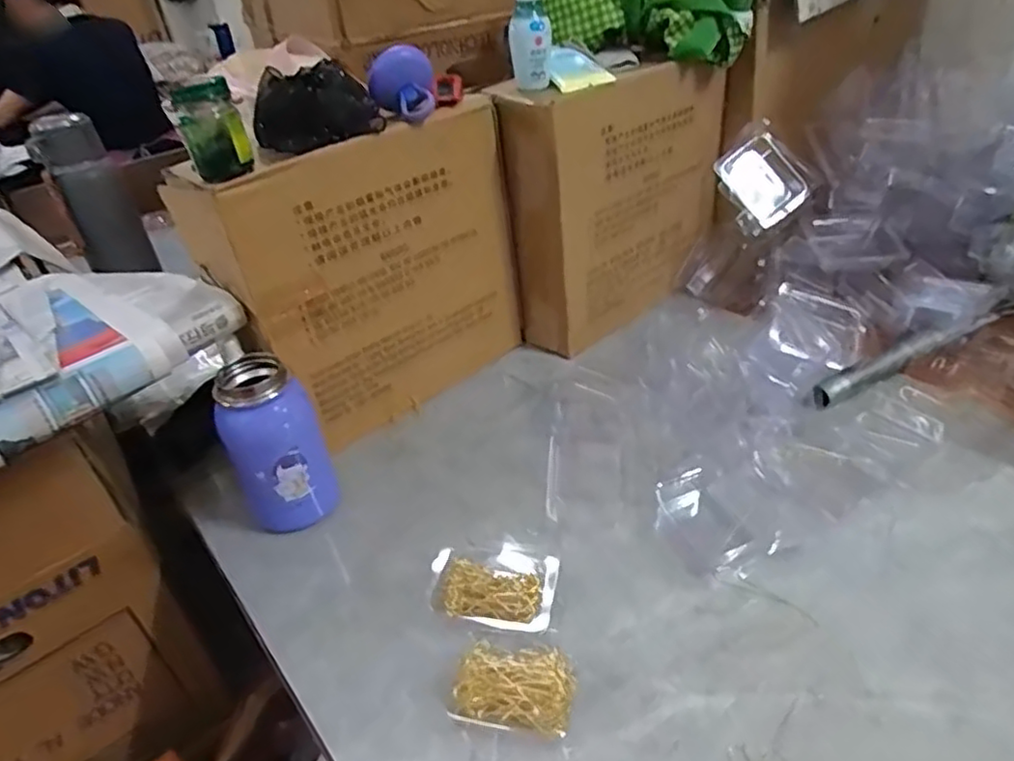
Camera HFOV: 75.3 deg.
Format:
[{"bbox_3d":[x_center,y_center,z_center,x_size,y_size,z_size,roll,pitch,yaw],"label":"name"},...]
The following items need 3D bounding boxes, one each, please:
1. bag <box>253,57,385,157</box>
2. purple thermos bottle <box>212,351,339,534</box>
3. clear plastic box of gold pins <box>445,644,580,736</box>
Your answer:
[{"bbox_3d":[-0.157,-0.222,0.543,0.101,0.062,0.073,-15,35,-12],"label":"bag"},{"bbox_3d":[-0.189,0.056,0.543,0.070,0.143,0.062,-18,36,-16],"label":"purple thermos bottle"},{"bbox_3d":[0.003,0.189,0.404,0.074,0.033,0.040,3,36,14],"label":"clear plastic box of gold pins"}]

